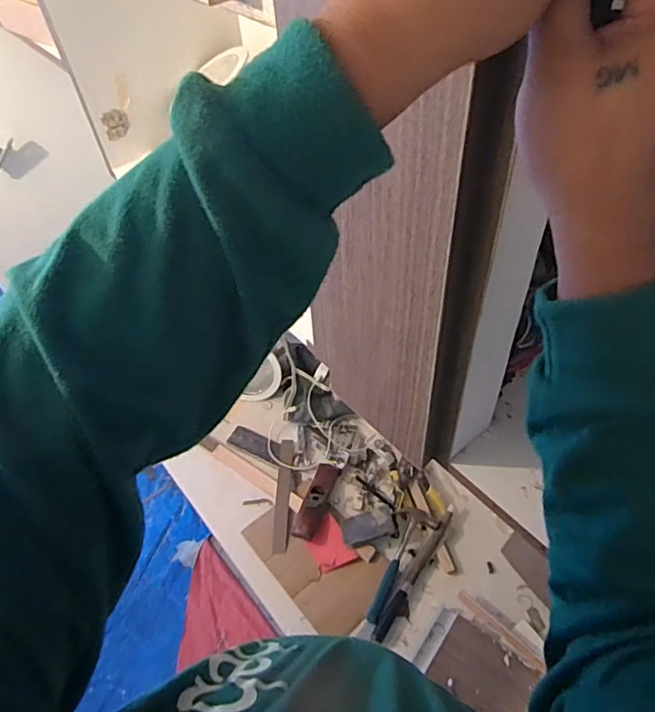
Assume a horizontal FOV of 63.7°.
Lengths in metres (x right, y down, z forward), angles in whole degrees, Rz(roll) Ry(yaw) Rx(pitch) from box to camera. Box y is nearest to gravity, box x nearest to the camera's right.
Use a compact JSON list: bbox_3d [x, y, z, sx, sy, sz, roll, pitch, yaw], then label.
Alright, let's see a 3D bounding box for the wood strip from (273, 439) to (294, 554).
[{"bbox_3d":[-0.104,0.324,1.257,0.030,0.014,0.275,-1,49,4],"label":"wood strip"}]

